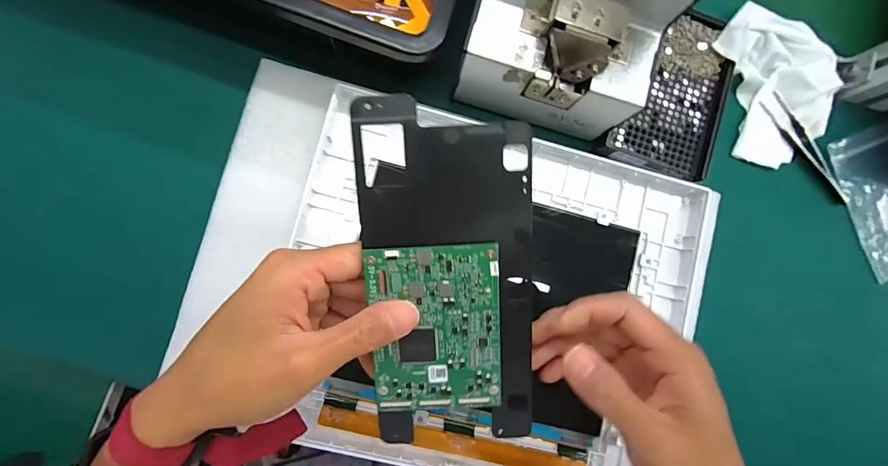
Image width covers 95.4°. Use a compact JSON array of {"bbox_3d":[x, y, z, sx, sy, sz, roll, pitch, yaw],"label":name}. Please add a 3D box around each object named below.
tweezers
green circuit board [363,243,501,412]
[{"bbox_3d":[0.321,-0.074,0.354,0.012,0.006,0.116,-39,91,-9],"label":"tweezers"},{"bbox_3d":[-0.004,0.053,0.218,0.068,0.004,0.093,-2,103,0],"label":"green circuit board"}]

